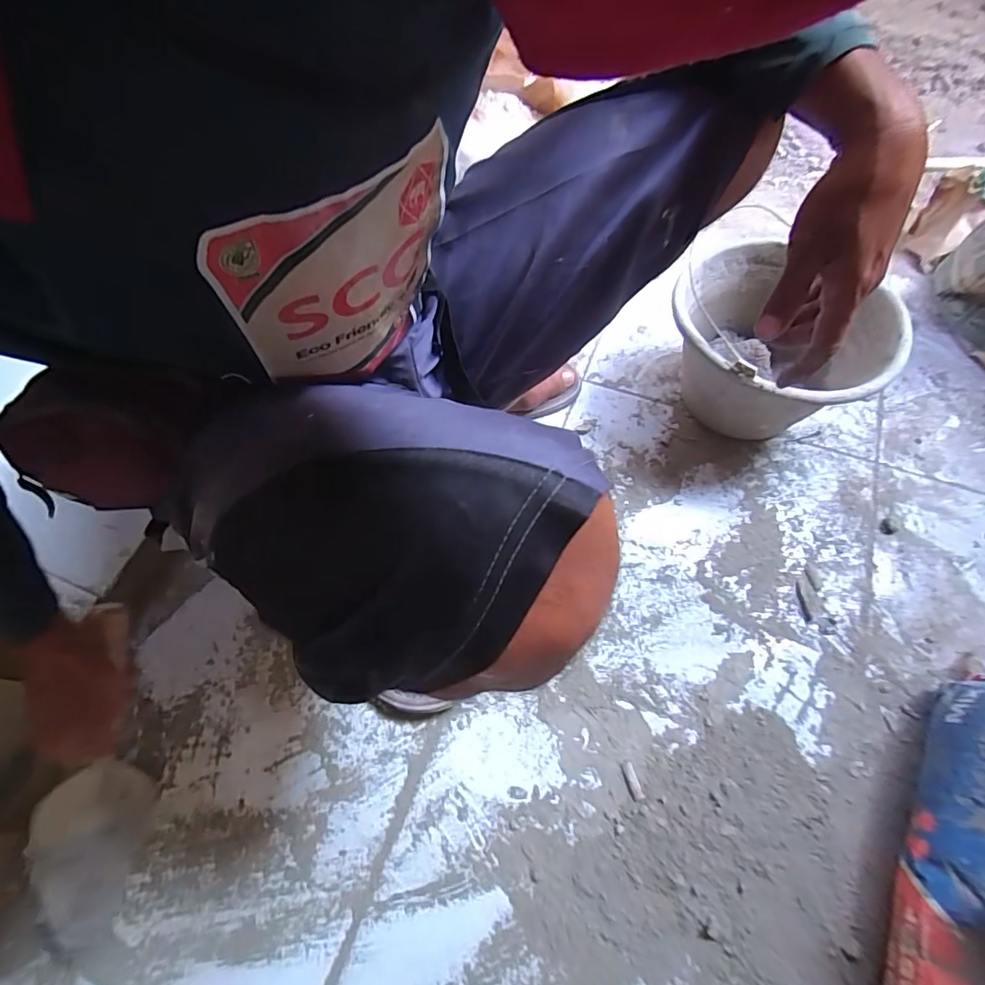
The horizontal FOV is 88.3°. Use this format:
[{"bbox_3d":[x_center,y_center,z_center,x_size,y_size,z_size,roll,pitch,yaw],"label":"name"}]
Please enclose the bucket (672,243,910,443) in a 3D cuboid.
[{"bbox_3d":[0.337,-0.166,0.643,0.242,0.160,0.214,40,71,22],"label":"bucket"}]

